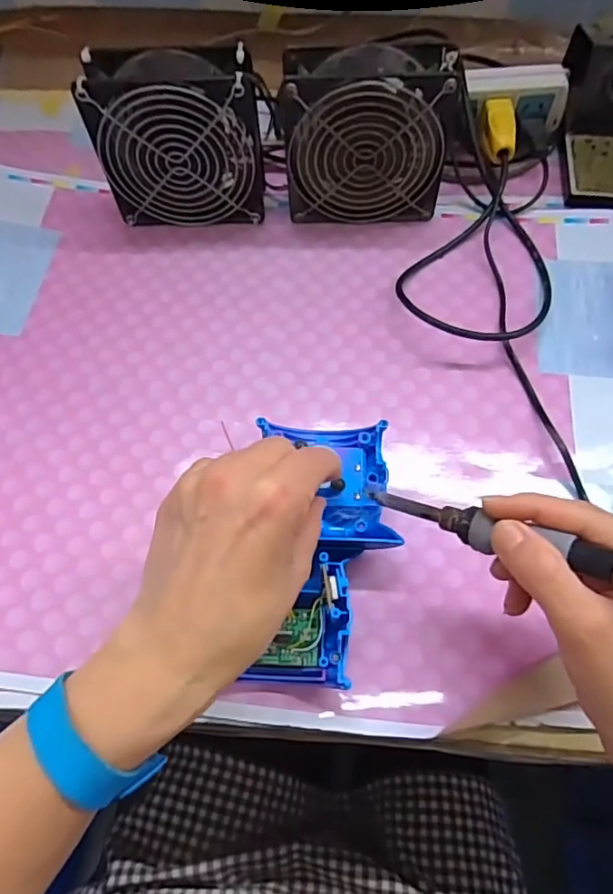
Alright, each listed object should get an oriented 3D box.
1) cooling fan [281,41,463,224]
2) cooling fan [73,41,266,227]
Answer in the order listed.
[{"bbox_3d":[0.045,-0.232,0.423,0.118,0.119,0.043,1,65,2],"label":"cooling fan"},{"bbox_3d":[-0.094,-0.231,0.428,0.121,0.117,0.047,1,65,2],"label":"cooling fan"}]

